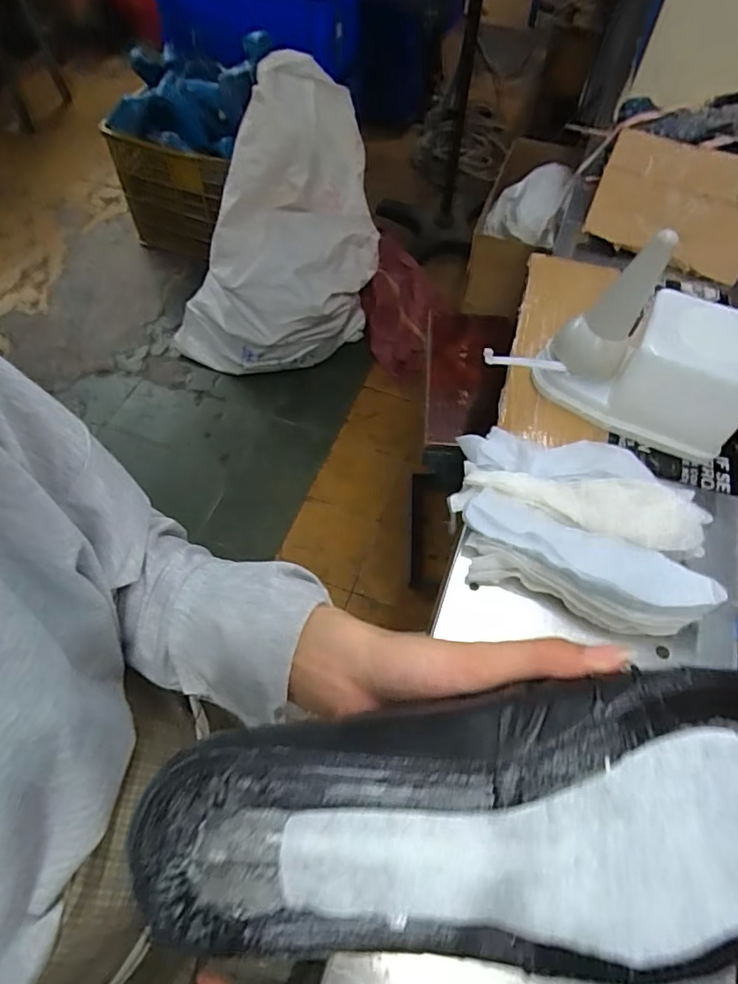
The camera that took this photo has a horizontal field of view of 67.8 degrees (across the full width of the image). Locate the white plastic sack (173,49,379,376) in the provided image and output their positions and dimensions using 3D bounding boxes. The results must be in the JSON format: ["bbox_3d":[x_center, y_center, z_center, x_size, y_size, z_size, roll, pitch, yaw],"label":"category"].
[{"bbox_3d":[-0.270,-0.664,1.441,0.570,0.636,0.410,-2,58,-3],"label":"white plastic sack"}]

